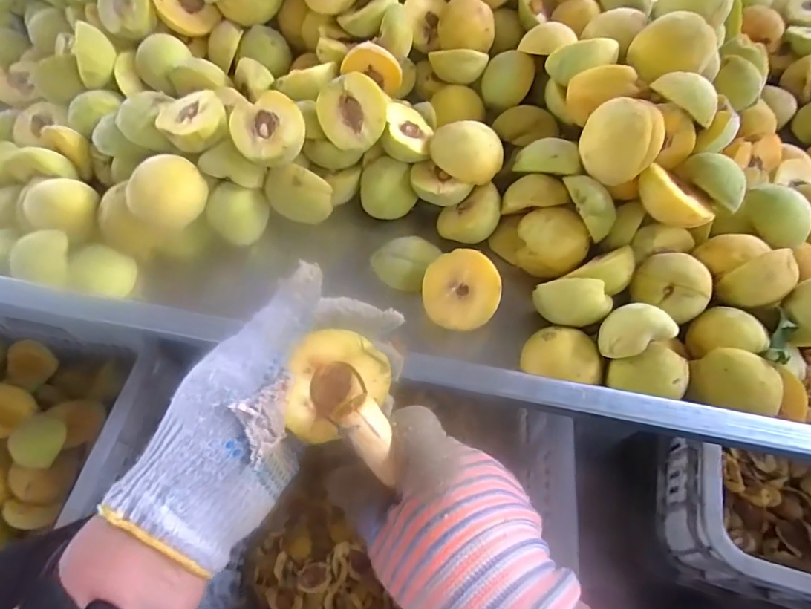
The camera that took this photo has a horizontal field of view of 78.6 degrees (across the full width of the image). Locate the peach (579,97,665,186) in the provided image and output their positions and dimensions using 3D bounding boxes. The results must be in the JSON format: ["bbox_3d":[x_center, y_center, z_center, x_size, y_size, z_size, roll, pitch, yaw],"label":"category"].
[{"bbox_3d":[0.174,-0.134,0.401,0.053,0.047,0.052,14,61,6],"label":"peach"}]

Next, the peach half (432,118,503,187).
[{"bbox_3d":[0.056,-0.138,0.445,0.062,0.023,0.050,47,112,11],"label":"peach half"}]

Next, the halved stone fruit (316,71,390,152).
[{"bbox_3d":[-0.047,-0.172,0.446,0.058,0.061,0.030,1,20,-2],"label":"halved stone fruit"}]

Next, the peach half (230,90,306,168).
[{"bbox_3d":[-0.116,-0.148,0.430,0.059,0.030,0.059,-32,85,-3],"label":"peach half"}]

